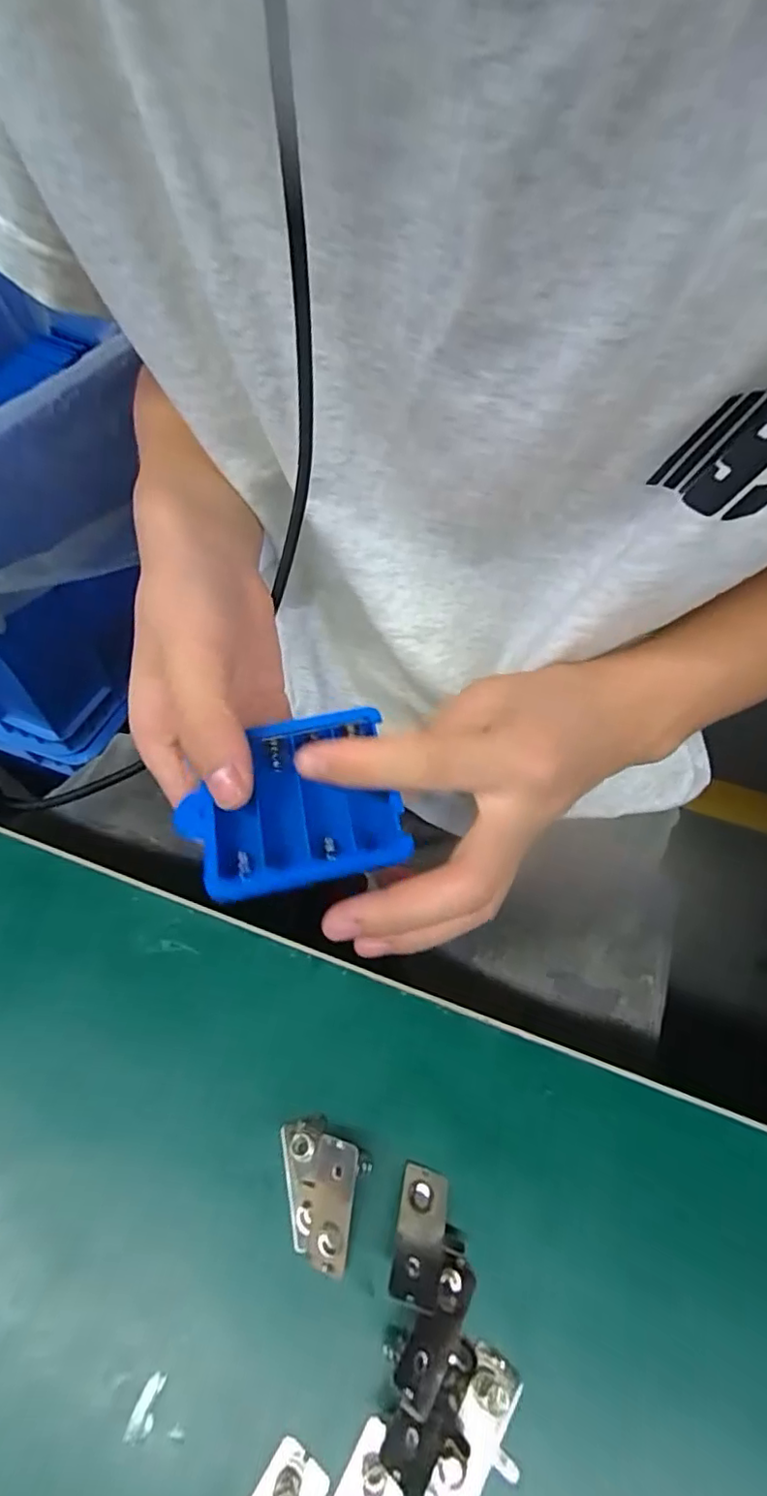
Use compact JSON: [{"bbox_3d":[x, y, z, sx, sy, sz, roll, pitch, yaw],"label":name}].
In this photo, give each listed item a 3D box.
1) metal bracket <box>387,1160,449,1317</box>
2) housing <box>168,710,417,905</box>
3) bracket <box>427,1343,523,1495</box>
[{"bbox_3d":[0.009,0.127,0.151,0.013,0.004,0.029,10,33,5],"label":"metal bracket"},{"bbox_3d":[-0.034,0.019,0.212,0.075,0.011,0.065,-11,57,-9],"label":"housing"},{"bbox_3d":[0.023,0.161,0.134,0.016,0.004,0.029,28,59,14],"label":"bracket"}]

